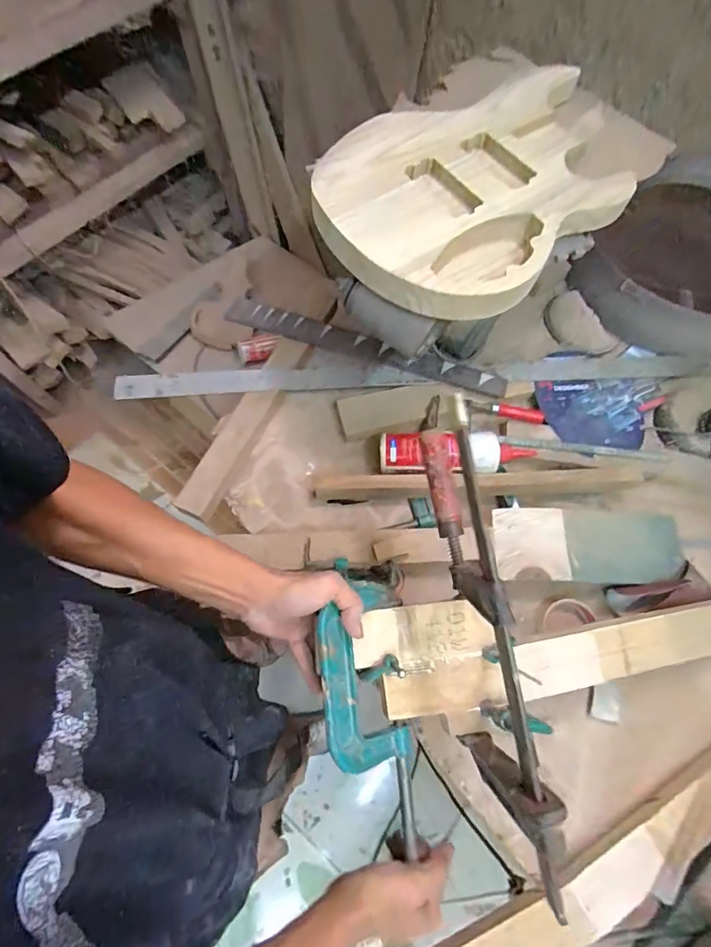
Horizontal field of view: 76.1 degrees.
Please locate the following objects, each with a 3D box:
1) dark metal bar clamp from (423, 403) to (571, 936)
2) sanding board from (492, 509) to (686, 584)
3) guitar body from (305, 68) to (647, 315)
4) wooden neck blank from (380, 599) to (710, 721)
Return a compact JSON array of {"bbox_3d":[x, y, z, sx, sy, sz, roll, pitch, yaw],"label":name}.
[{"bbox_3d":[0.112,0.114,0.419,0.034,0.150,0.335,-8,81,-2],"label":"dark metal bar clamp"},{"bbox_3d":[0.351,0.106,0.669,0.296,0.025,0.105,1,68,-8],"label":"sanding board"},{"bbox_3d":[0.174,-0.393,0.598,0.314,0.045,0.481,43,73,15],"label":"guitar body"},{"bbox_3d":[0.305,0.206,0.533,0.571,0.035,0.061,-4,67,-18],"label":"wooden neck blank"}]

